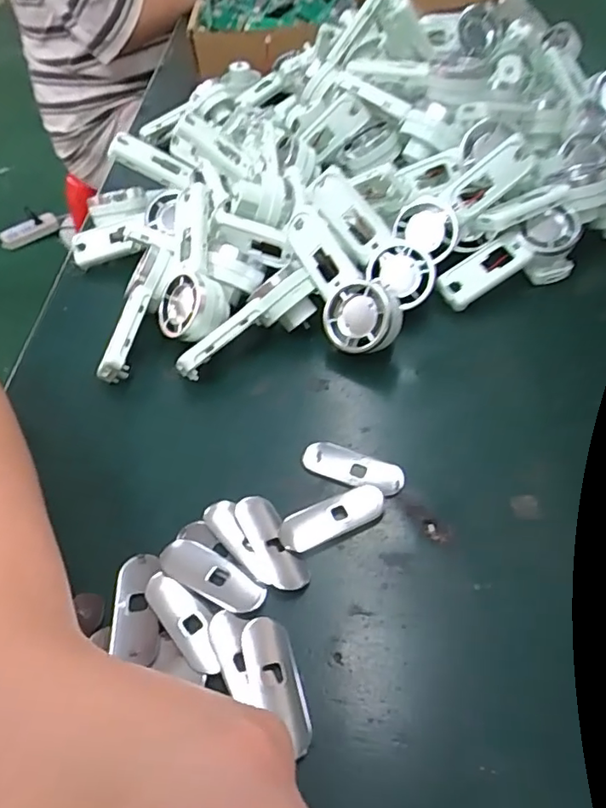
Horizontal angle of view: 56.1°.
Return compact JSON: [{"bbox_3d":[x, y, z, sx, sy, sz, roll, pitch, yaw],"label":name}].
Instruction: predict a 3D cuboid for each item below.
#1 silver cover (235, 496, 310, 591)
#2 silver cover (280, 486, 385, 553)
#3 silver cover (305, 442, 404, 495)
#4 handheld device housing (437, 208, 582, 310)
[{"bbox_3d":[-0.015,0.062,0.256,0.018,0.004,0.050,-23,52,-15],"label":"silver cover"},{"bbox_3d":[0.014,0.052,0.261,0.049,0.006,0.018,-21,51,-14],"label":"silver cover"},{"bbox_3d":[0.024,0.032,0.280,0.050,0.005,0.018,19,53,19],"label":"silver cover"},{"bbox_3d":[0.126,-0.087,0.352,0.090,0.024,0.036,-21,78,0],"label":"handheld device housing"}]

